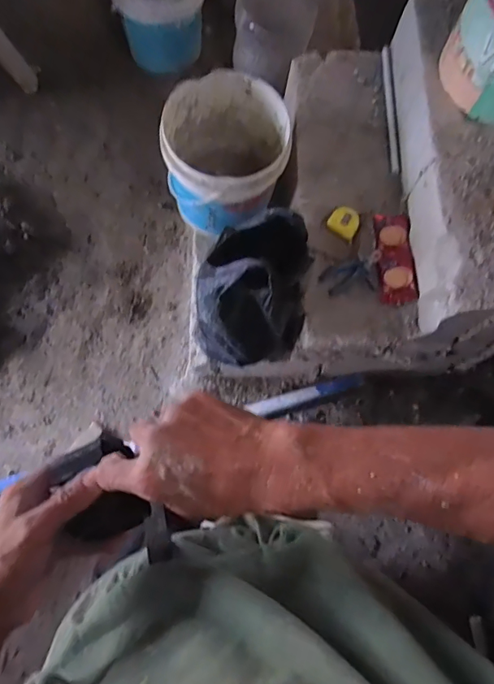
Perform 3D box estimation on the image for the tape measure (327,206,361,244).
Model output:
[{"bbox_3d":[0.231,-0.281,1.124,0.068,0.030,0.080,32,76,5],"label":"tape measure"}]

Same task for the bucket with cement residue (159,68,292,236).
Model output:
[{"bbox_3d":[-0.055,-0.445,1.220,0.293,0.262,0.344,11,75,0],"label":"bucket with cement residue"}]

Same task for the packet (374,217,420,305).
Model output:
[{"bbox_3d":[0.343,-0.196,1.114,0.076,0.027,0.220,0,71,0],"label":"packet"}]

